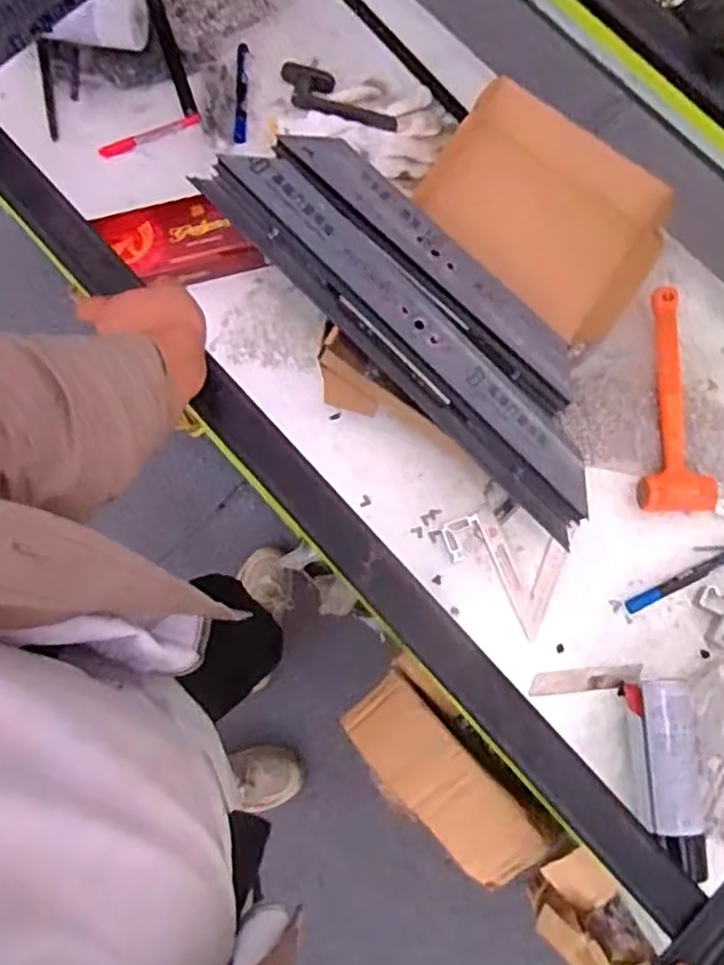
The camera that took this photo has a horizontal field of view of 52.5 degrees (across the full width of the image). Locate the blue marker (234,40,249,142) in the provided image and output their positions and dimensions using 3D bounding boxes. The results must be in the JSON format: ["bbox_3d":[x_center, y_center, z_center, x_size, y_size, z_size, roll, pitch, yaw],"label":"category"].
[{"bbox_3d":[-0.160,-0.516,0.975,0.016,0.014,0.142,1,79,1],"label":"blue marker"}]

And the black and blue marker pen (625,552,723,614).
[{"bbox_3d":[0.373,0.115,0.855,0.144,0.010,0.016,-26,80,-4],"label":"black and blue marker pen"}]

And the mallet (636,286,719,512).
[{"bbox_3d":[0.372,-0.097,0.880,0.096,0.055,0.269,2,79,1],"label":"mallet"}]

